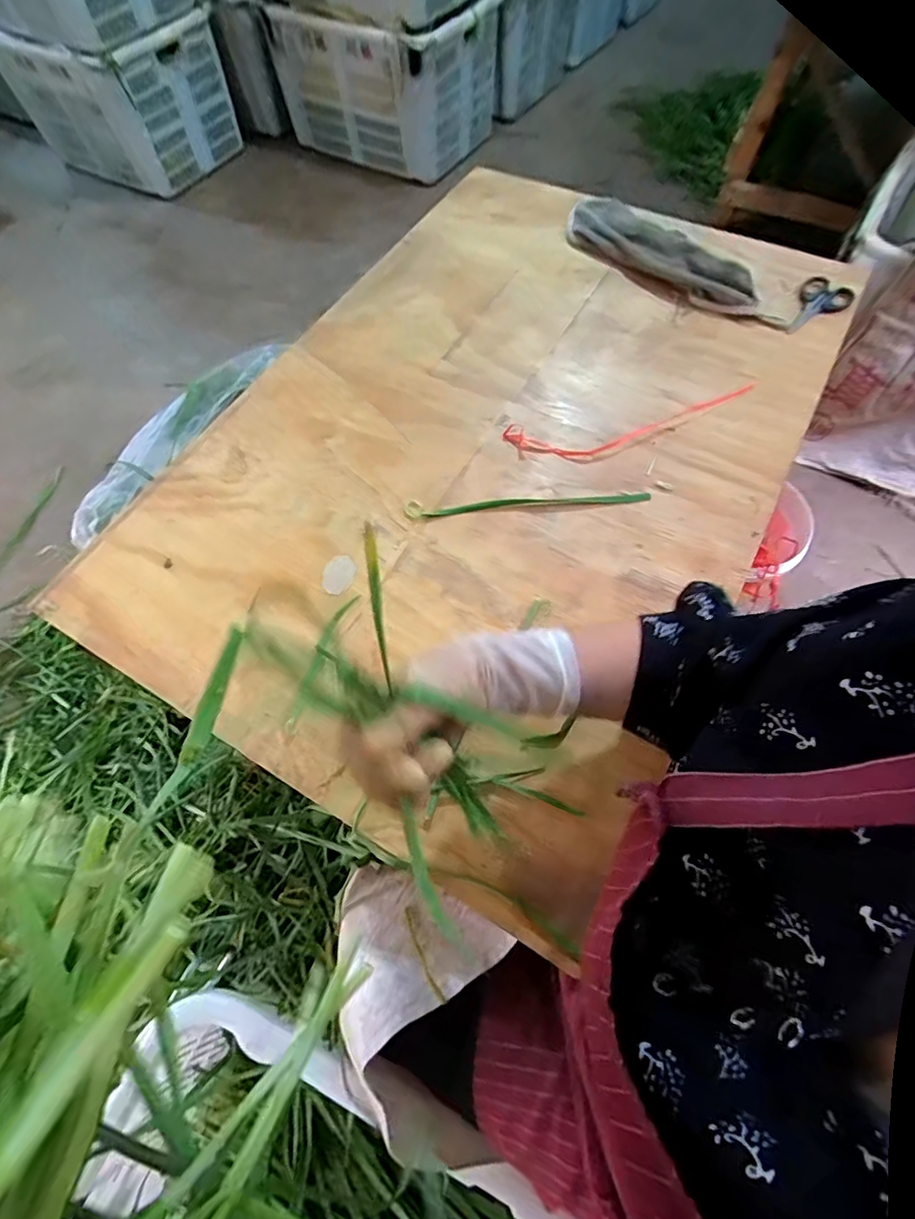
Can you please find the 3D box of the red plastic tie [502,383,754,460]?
[{"bbox_3d":[0.206,-0.212,0.598,0.303,0.013,0.059,-12,69,-6],"label":"red plastic tie"}]

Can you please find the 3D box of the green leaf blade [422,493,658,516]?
[{"bbox_3d":[0.083,-0.111,0.551,0.237,0.009,0.014,-4,64,2],"label":"green leaf blade"}]

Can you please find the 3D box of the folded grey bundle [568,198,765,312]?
[{"bbox_3d":[0.276,-0.494,0.729,0.117,0.027,0.292,-37,67,-14],"label":"folded grey bundle"}]

